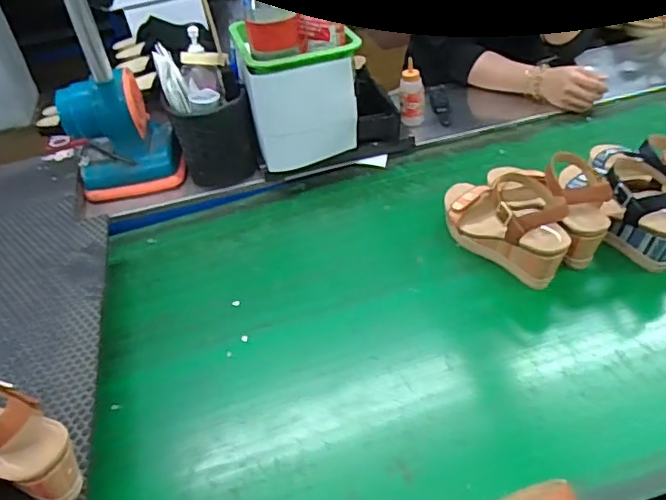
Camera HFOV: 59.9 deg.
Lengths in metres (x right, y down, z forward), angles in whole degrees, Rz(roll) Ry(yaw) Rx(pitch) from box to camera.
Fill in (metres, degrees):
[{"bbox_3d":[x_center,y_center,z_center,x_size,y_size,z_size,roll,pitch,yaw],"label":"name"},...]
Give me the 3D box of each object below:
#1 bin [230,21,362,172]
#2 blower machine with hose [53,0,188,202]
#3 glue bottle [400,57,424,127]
[{"bbox_3d":[-0.060,-0.290,1.073,0.196,0.208,0.153,-16,40,-9],"label":"bin"},{"bbox_3d":[-0.424,-0.322,1.048,0.198,0.470,0.177,-21,41,-15],"label":"blower machine with hose"},{"bbox_3d":[0.162,-0.315,1.188,0.051,0.119,0.040,0,40,10],"label":"glue bottle"}]

